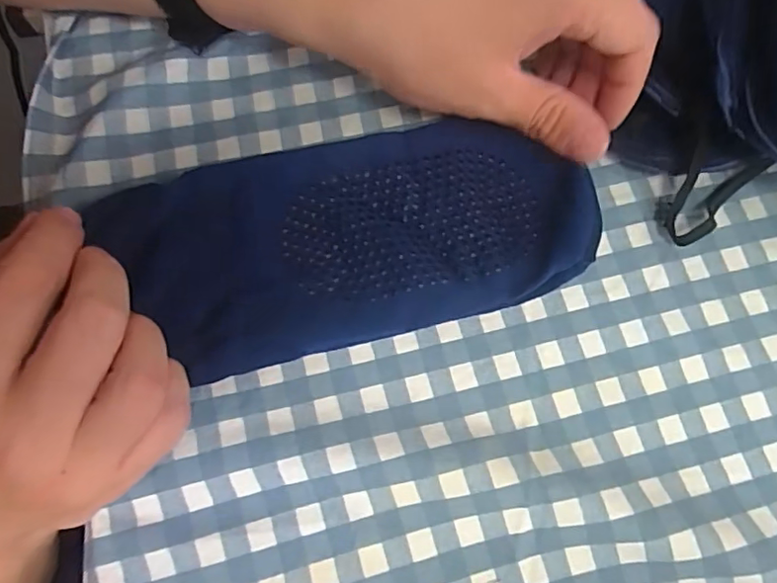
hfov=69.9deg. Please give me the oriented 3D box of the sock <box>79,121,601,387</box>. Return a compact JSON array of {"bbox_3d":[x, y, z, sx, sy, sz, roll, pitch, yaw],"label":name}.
[{"bbox_3d":[-0.011,-0.023,0.224,0.189,0.013,0.084,-10,76,-7],"label":"sock"}]

